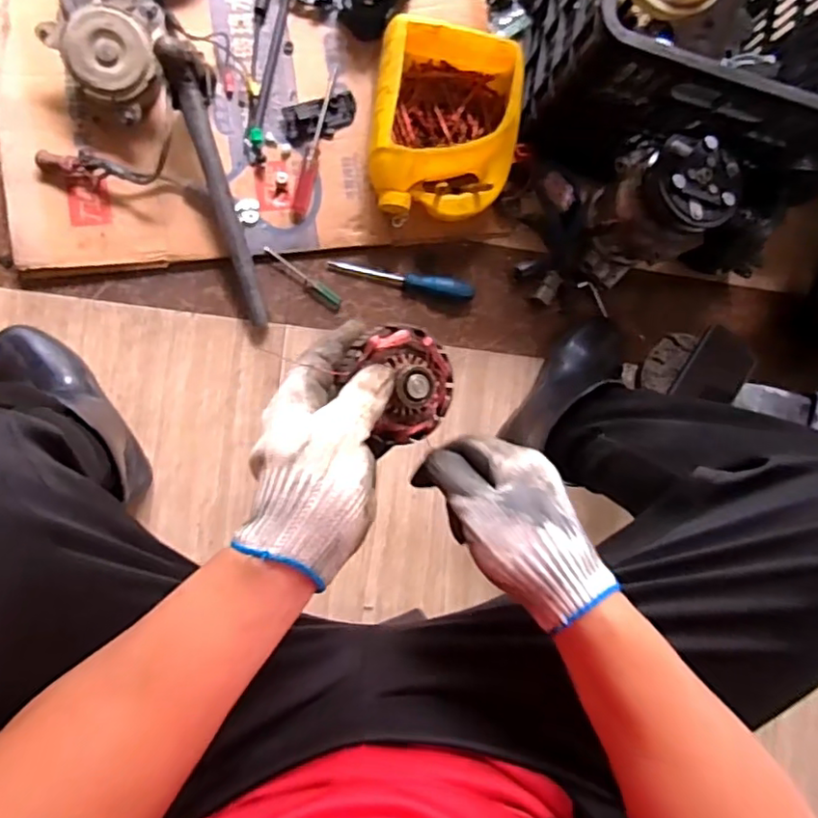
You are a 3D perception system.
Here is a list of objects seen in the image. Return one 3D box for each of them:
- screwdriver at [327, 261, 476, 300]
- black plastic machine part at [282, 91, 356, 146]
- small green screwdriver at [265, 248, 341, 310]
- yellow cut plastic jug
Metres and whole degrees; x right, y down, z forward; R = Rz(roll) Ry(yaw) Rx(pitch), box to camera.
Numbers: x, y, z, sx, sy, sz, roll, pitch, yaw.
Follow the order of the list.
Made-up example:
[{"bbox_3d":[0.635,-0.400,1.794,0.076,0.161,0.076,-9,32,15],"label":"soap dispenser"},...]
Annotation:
[{"bbox_3d":[-0.008,-0.178,0.824,0.199,0.023,0.025,12,86,-7],"label":"screwdriver"},{"bbox_3d":[-0.115,-0.381,0.794,0.101,0.015,0.051,-21,90,-9],"label":"black plastic machine part"},{"bbox_3d":[-0.140,-0.175,0.807,0.119,0.012,0.013,37,83,-10],"label":"small green screwdriver"},{"bbox_3d":[0.043,-0.359,0.784,0.176,0.098,0.224,3,88,-10],"label":"yellow cut plastic jug"}]

